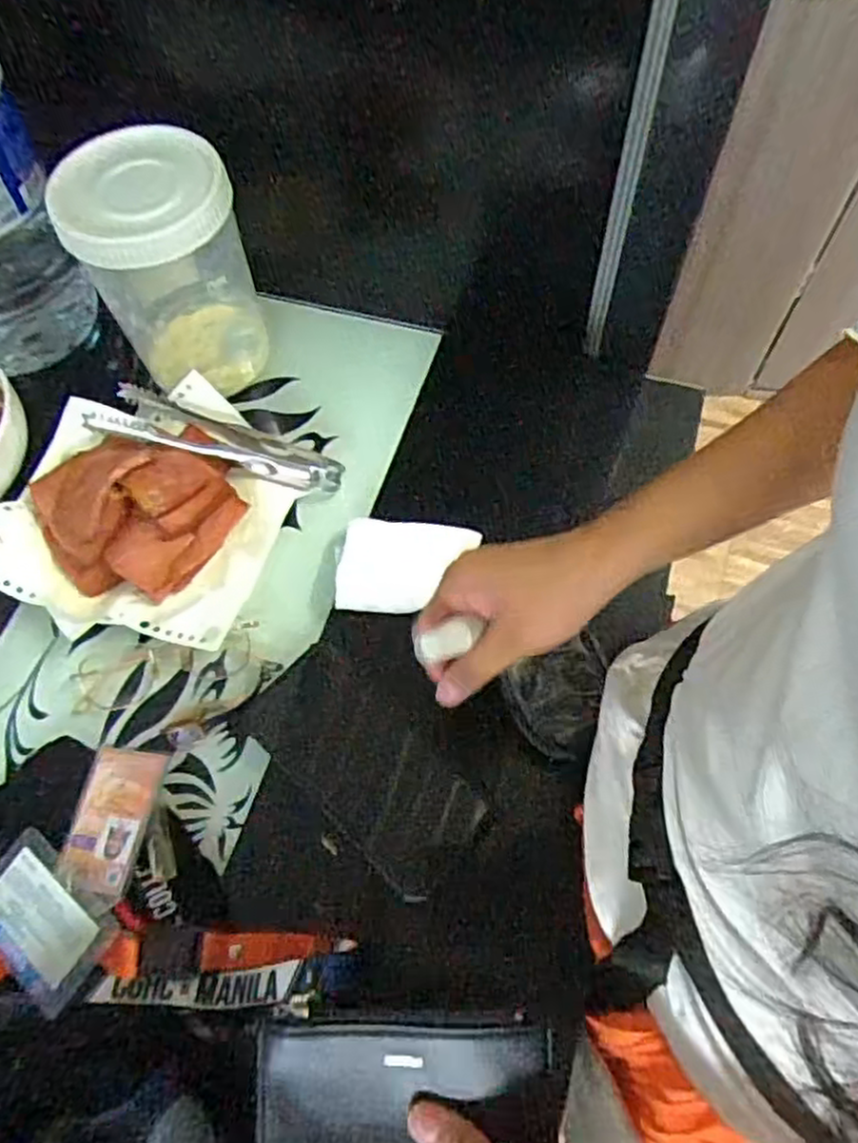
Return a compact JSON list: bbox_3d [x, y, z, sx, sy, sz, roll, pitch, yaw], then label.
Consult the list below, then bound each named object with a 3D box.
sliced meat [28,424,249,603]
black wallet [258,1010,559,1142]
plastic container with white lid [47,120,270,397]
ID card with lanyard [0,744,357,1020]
[{"bbox_3d":[-0.215,-0.048,0.535,0.140,0.036,0.127,-23,65,-8],"label":"sliced meat"},{"bbox_3d":[-0.009,0.235,0.320,0.126,0.020,0.081,-2,84,2],"label":"black wallet"},{"bbox_3d":[-0.195,-0.226,0.568,0.115,0.177,0.101,-15,64,-4],"label":"plastic container with white lid"},{"bbox_3d":[-0.169,0.214,0.439,0.207,0.028,0.145,31,69,17],"label":"ID card with lanyard"}]

